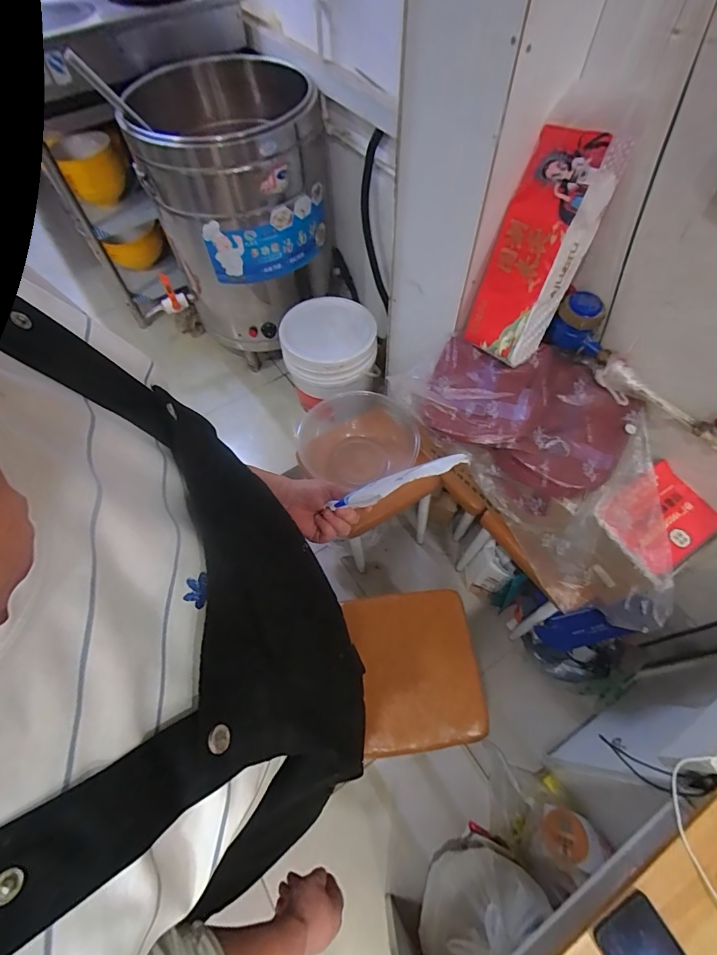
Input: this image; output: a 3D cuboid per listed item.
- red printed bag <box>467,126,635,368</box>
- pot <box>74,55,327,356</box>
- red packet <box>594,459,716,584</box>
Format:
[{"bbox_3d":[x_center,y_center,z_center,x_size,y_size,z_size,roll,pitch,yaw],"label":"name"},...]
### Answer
[{"bbox_3d":[0.320,-0.401,0.795,0.152,0.374,0.085,31,45,17],"label":"red printed bag"},{"bbox_3d":[-0.379,-0.837,1.397,0.480,0.646,0.504,-1,61,1],"label":"pot"},{"bbox_3d":[0.594,0.081,0.853,0.221,0.031,0.170,-29,69,-19],"label":"red packet"}]

